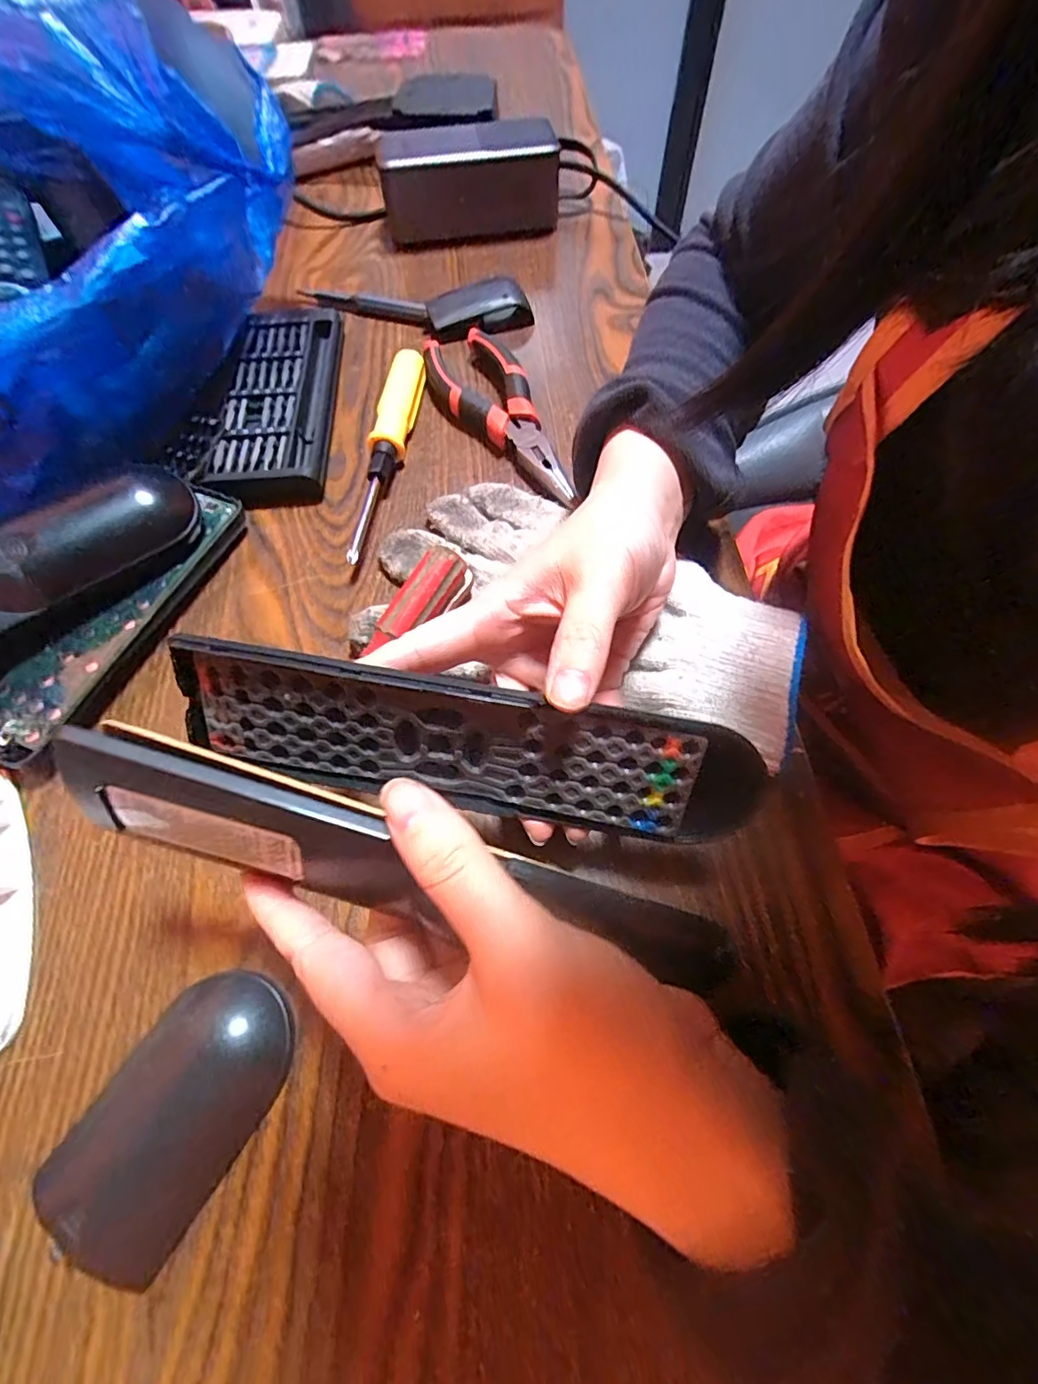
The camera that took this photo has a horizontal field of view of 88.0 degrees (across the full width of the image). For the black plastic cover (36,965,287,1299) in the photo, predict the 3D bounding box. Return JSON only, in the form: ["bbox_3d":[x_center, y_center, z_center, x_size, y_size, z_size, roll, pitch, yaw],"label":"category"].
[{"bbox_3d":[-0.110,0.134,0.173,0.046,0.011,0.077,29,68,16],"label":"black plastic cover"}]

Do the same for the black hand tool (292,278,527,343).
[{"bbox_3d":[-0.069,-0.259,0.360,0.152,0.011,0.048,5,65,4],"label":"black hand tool"}]

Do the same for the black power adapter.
[{"bbox_3d":[-0.035,-0.371,0.392,0.129,0.052,0.051,-15,64,-5],"label":"black power adapter"}]

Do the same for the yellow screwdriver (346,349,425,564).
[{"bbox_3d":[-0.072,-0.136,0.300,0.017,0.024,0.148,4,63,4],"label":"yellow screwdriver"}]

